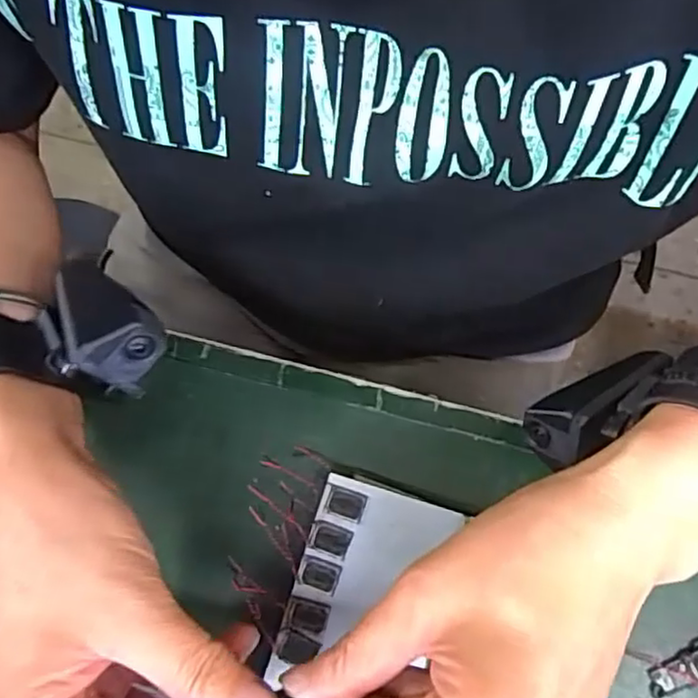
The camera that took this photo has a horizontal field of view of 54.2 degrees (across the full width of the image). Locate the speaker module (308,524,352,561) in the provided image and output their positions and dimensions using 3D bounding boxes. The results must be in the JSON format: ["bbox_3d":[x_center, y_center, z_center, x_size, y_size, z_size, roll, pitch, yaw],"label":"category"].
[{"bbox_3d":[-0.009,0.084,0.296,0.017,0.004,0.012,18,74,7],"label":"speaker module"}]

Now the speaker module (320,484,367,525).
[{"bbox_3d":[-0.002,0.069,0.303,0.018,0.004,0.013,19,73,3],"label":"speaker module"}]

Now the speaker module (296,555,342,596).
[{"bbox_3d":[-0.013,0.097,0.293,0.018,0.004,0.013,19,74,7],"label":"speaker module"}]

